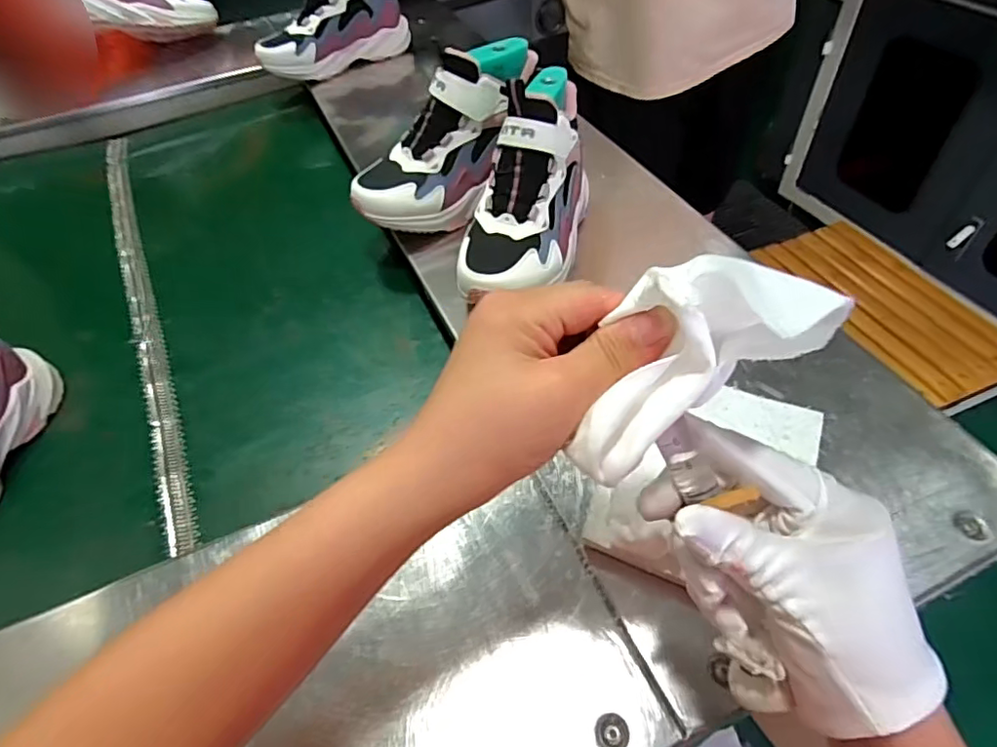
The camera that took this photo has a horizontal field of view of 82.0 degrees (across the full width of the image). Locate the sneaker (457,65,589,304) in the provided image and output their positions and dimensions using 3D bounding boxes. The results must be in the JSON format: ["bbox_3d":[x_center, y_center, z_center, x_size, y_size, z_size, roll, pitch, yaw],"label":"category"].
[{"bbox_3d":[0.026,-0.172,0.514,0.094,0.127,0.219,7,52,12],"label":"sneaker"}]

